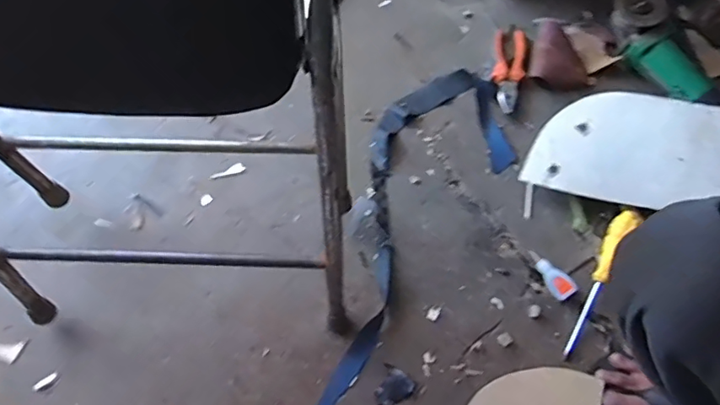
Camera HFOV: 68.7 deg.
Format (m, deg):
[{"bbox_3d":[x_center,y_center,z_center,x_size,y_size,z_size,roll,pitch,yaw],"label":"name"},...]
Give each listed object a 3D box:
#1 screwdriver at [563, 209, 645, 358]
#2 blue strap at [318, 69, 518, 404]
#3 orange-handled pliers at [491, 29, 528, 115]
[{"bbox_3d":[0.337,0.111,0.740,0.031,0.027,0.222,25,87,12],"label":"screwdriver"},{"bbox_3d":[0.042,0.019,0.778,0.200,0.030,0.546,35,74,15],"label":"blue strap"},{"bbox_3d":[0.242,-0.217,0.857,0.047,0.025,0.154,9,72,4],"label":"orange-handled pliers"}]

